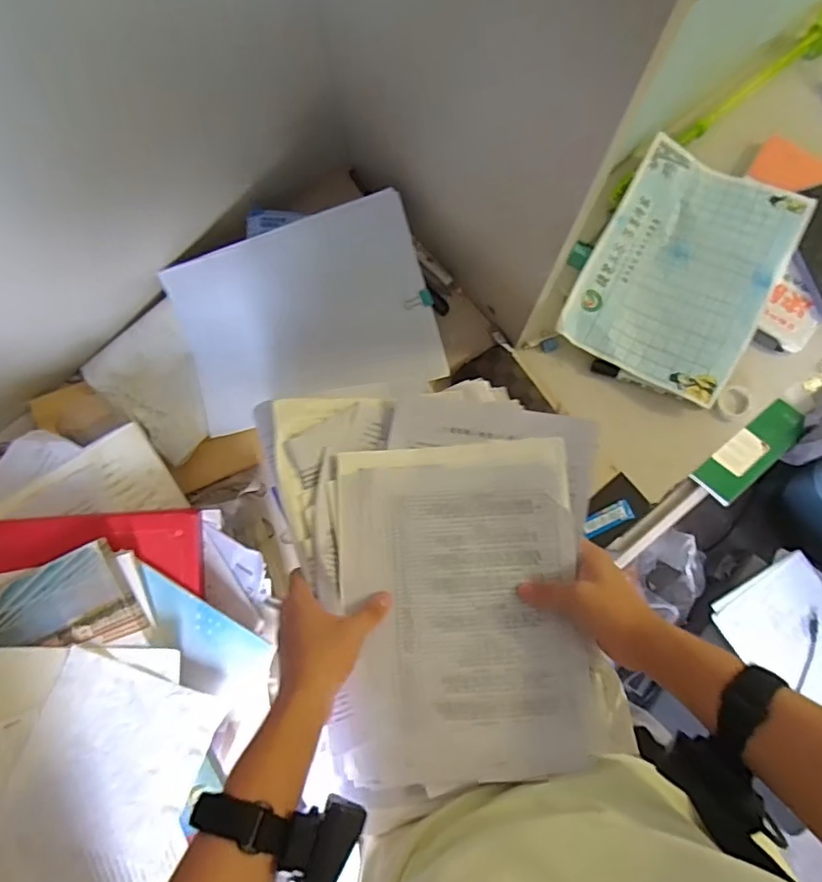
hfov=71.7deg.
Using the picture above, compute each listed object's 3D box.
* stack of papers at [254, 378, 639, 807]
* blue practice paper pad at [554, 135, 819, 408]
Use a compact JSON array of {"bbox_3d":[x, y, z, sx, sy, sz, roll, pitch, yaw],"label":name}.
[{"bbox_3d":[0.028,0.121,0.529,0.295,0.032,0.363,-9,80,0],"label":"stack of papers"},{"bbox_3d":[0.330,-0.209,0.685,0.209,0.030,0.286,28,82,6],"label":"blue practice paper pad"}]

